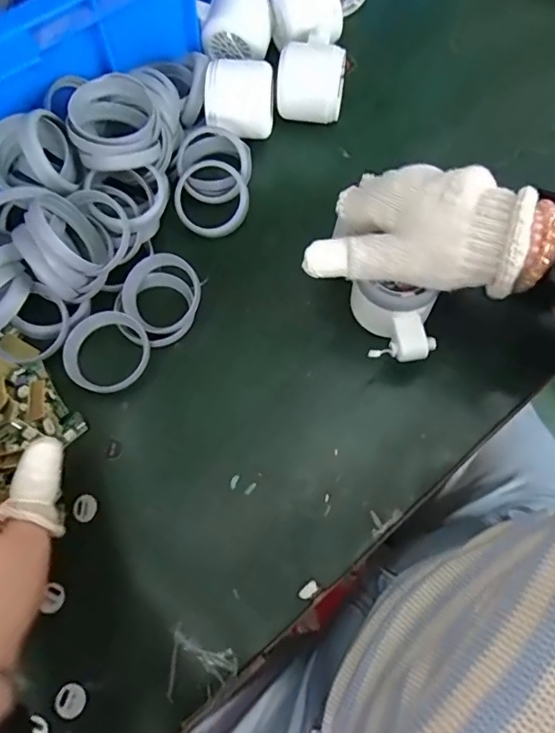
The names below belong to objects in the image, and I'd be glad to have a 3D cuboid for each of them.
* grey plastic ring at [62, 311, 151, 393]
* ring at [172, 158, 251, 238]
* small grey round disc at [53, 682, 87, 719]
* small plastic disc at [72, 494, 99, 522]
[{"bbox_3d":[-0.122,-0.011,0.377,0.055,0.013,0.059,0,67,1],"label":"grey plastic ring"},{"bbox_3d":[-0.054,-0.133,0.420,0.062,0.010,0.057,15,93,9],"label":"ring"},{"bbox_3d":[-0.119,0.192,0.301,0.018,0.004,0.017,0,67,1],"label":"small grey round disc"},{"bbox_3d":[-0.125,0.092,0.341,0.015,0.004,0.016,0,67,1],"label":"small plastic disc"}]

